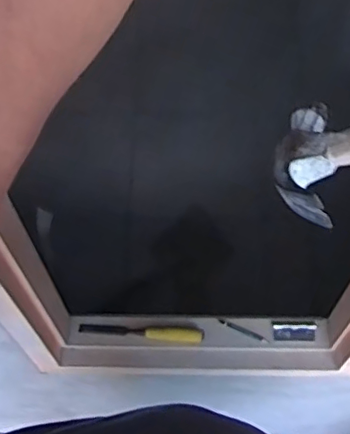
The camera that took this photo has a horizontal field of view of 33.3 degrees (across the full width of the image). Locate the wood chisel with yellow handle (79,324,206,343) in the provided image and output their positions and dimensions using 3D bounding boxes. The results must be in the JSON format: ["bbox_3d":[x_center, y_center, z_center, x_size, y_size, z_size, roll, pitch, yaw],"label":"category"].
[{"bbox_3d":[-0.063,0.221,1.125,0.236,0.031,0.033,5,61,4],"label":"wood chisel with yellow handle"}]

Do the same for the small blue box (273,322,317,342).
[{"bbox_3d":[0.229,0.218,1.117,0.080,0.010,0.035,3,61,3],"label":"small blue box"}]

